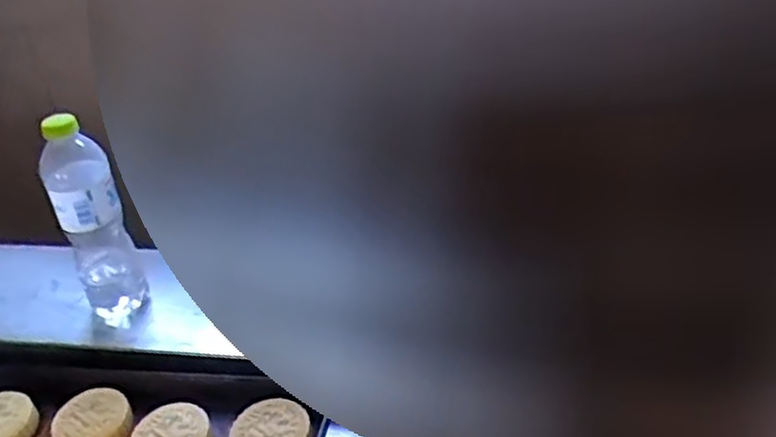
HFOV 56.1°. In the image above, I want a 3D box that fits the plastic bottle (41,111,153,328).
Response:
[{"bbox_3d":[-0.304,0.004,0.754,0.064,0.228,0.065,-21,32,-22],"label":"plastic bottle"}]

